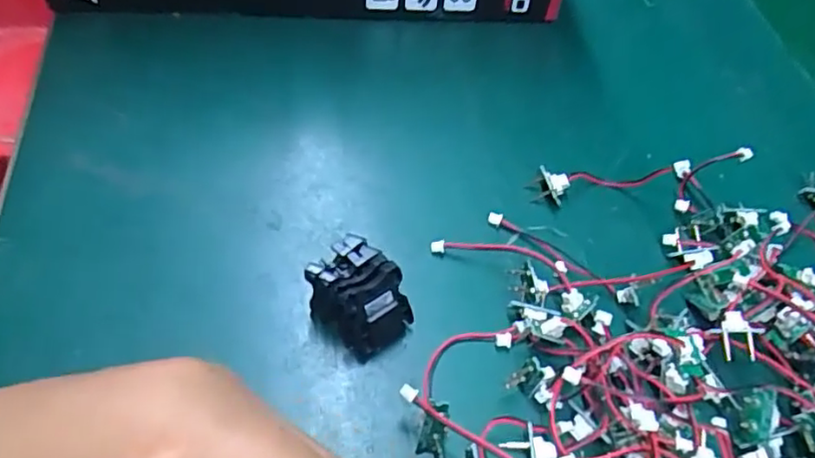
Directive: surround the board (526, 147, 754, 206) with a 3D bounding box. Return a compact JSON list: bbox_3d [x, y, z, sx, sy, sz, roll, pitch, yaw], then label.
[{"bbox_3d":[0.081,-0.020,0.250,0.065,0.007,0.013,-9,55,-12],"label":"board"}]

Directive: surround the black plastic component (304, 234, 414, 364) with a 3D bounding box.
[{"bbox_3d":[-0.015,0.022,0.200,0.022,0.024,0.029,-36,65,-27],"label":"black plastic component"}]

